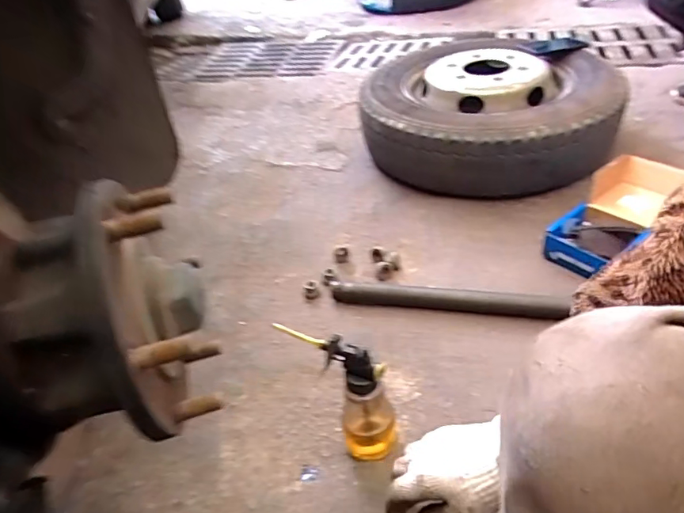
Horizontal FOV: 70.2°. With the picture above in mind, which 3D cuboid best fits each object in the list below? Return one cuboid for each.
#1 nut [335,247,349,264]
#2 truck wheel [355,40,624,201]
[{"bbox_3d":[-0.001,-0.003,0.945,0.025,0.020,0.028,-3,39,5],"label":"nut"},{"bbox_3d":[0.349,-0.343,1.178,0.552,0.193,0.519,20,46,29],"label":"truck wheel"}]

